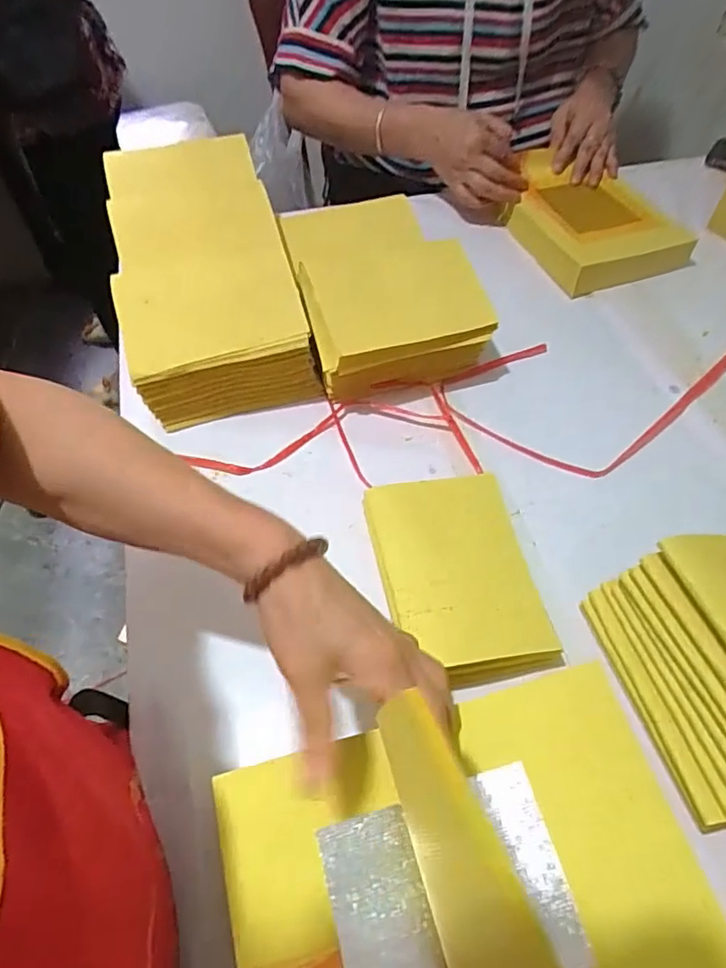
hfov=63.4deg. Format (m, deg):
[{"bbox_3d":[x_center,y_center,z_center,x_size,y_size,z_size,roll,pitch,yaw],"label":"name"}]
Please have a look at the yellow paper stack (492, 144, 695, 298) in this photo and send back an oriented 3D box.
[{"bbox_3d":[0.276,-0.345,0.759,0.168,0.040,0.243,-18,57,-12],"label":"yellow paper stack"}]

